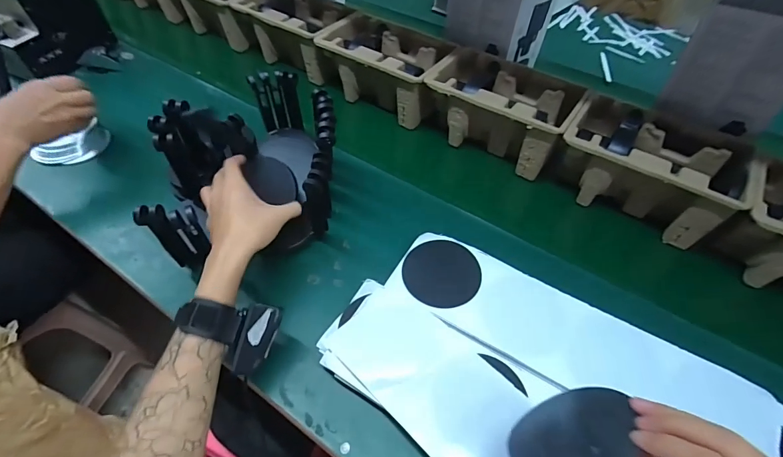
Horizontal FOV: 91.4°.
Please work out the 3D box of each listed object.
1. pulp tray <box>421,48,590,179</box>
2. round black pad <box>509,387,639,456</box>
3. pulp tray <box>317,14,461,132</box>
[{"bbox_3d":[0.178,-0.187,0.638,0.230,0.118,0.137,29,56,18],"label":"pulp tray"},{"bbox_3d":[0.122,0.138,0.266,0.078,0.005,0.069,-23,12,31],"label":"round black pad"},{"bbox_3d":[-0.013,-0.293,0.707,0.256,0.101,0.144,27,56,17],"label":"pulp tray"}]

